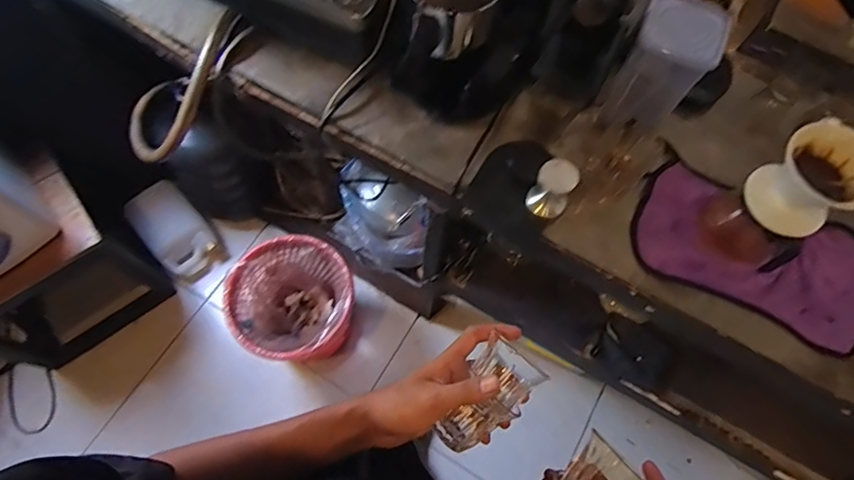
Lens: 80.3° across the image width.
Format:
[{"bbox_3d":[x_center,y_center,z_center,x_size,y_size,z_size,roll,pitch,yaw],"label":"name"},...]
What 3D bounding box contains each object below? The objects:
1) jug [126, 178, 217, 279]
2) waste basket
[{"bbox_3d":[-0.819,-0.027,1.653,0.187,0.130,0.292,-38,98,-17],"label":"jug"},{"bbox_3d":[-0.363,0.196,1.447,0.311,0.336,0.298,1,68,-2],"label":"waste basket"}]

